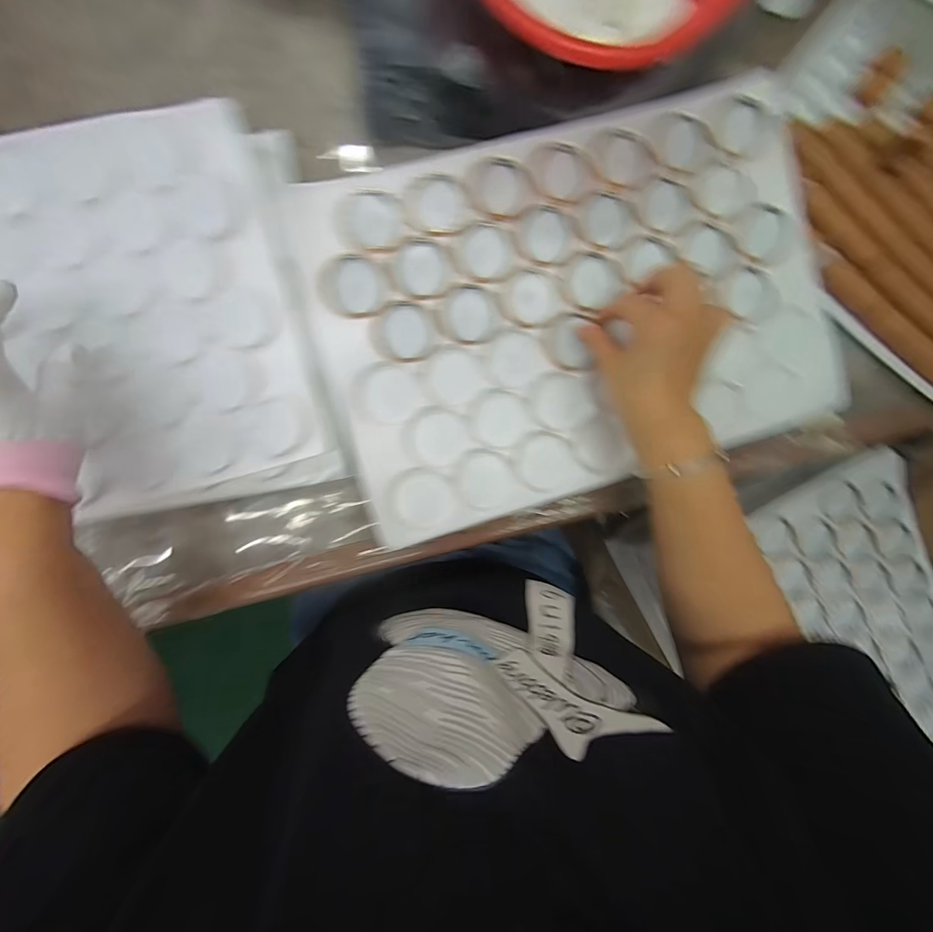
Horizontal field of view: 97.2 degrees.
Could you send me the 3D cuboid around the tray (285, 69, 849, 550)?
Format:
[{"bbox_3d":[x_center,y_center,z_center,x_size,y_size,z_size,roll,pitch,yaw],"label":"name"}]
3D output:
[{"bbox_3d":[0.099,-0.138,0.363,0.442,0.015,0.307,-18,93,-4],"label":"tray"}]

